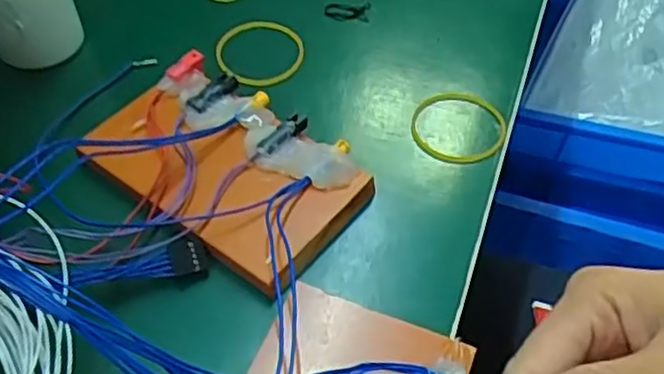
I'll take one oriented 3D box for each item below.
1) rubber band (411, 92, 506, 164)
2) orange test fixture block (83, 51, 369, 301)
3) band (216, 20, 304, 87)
[{"bbox_3d":[0.063,-0.029,0.345,0.043,0.009,0.046,-6,53,9],"label":"rubber band"},{"bbox_3d":[-0.045,-0.011,0.313,0.120,0.024,0.073,34,57,23],"label":"orange test fixture block"},{"bbox_3d":[-0.037,-0.071,0.378,0.047,0.009,0.047,1,51,-1],"label":"band"}]

